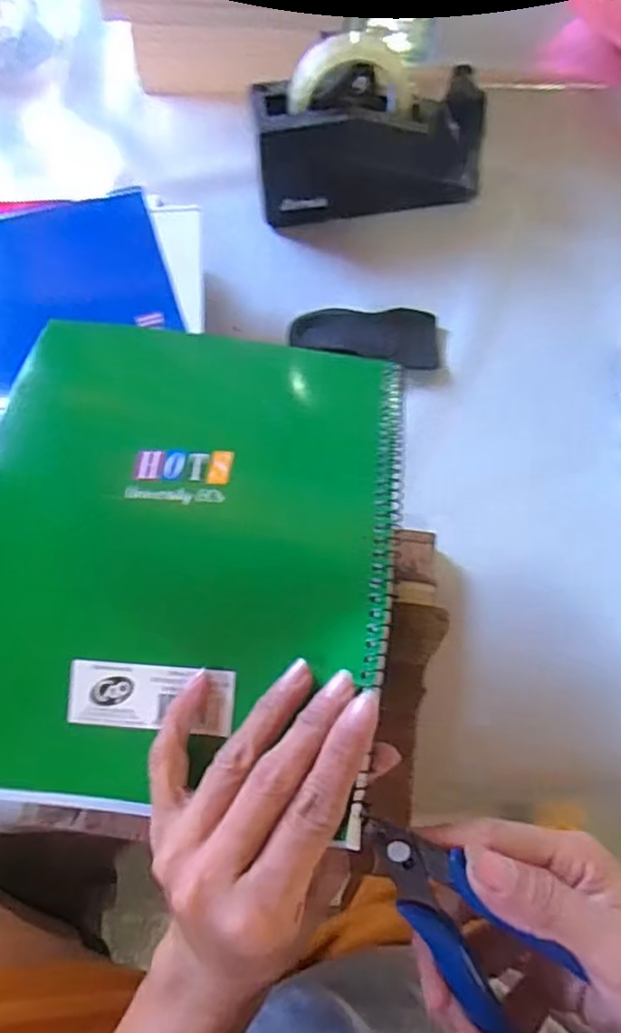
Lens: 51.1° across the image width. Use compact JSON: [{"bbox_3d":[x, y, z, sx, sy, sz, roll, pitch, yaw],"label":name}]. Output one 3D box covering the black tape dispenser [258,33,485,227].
[{"bbox_3d":[0.050,-0.330,0.565,0.198,0.118,0.077,-6,62,-1],"label":"black tape dispenser"}]

